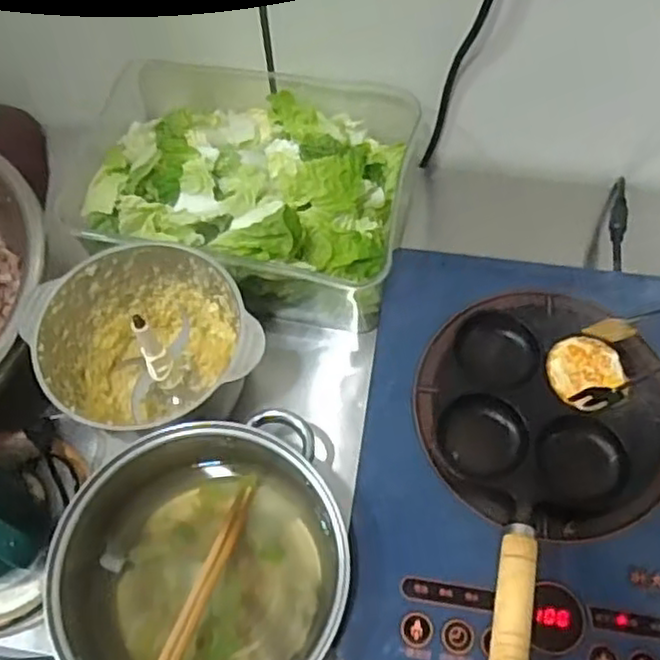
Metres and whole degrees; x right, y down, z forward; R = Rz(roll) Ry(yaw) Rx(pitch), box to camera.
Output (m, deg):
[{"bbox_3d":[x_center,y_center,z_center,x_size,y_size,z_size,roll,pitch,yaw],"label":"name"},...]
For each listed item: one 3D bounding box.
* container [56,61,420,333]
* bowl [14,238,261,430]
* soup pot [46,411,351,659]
[{"bbox_3d":[-0.093,-0.168,0.764,0.362,0.108,0.291,4,63,4],"label":"container"},{"bbox_3d":[-0.170,0.028,0.676,0.176,0.136,0.177,-1,63,2],"label":"bowl"},{"bbox_3d":[-0.105,0.200,0.590,0.225,0.116,0.235,-1,63,2],"label":"soup pot"}]

